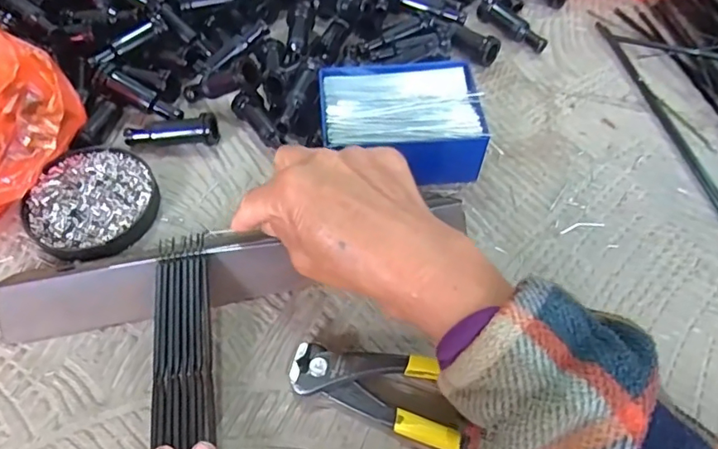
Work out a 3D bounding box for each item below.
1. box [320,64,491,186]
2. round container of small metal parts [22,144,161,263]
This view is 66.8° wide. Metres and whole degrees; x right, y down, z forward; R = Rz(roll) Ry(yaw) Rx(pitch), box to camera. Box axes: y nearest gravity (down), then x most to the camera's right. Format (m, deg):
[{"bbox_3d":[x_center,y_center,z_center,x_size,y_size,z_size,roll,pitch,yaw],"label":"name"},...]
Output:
[{"bbox_3d":[0.029,-0.069,0.385,0.110,0.043,0.085,-2,57,-1],"label":"box"},{"bbox_3d":[-0.176,-0.016,0.362,0.077,0.014,0.081,0,57,0],"label":"round container of small metal parts"}]

